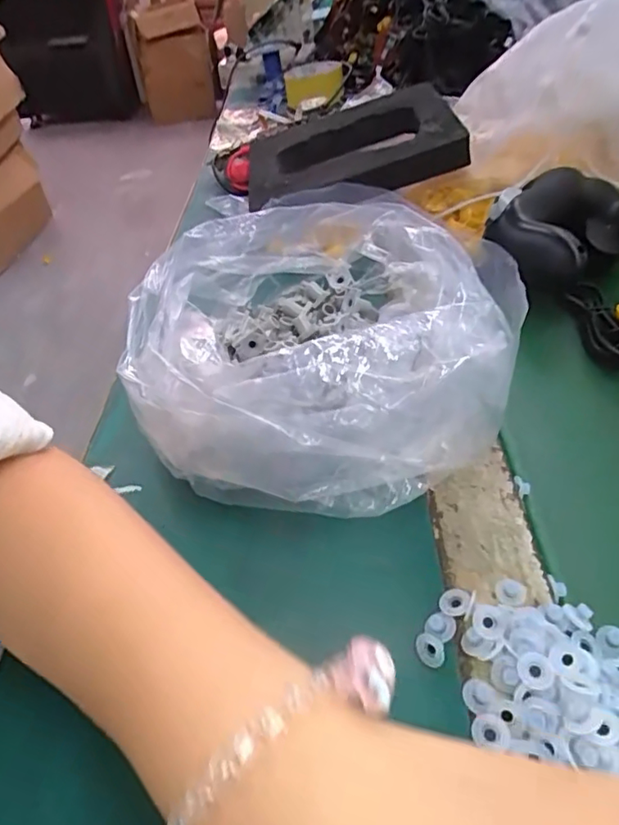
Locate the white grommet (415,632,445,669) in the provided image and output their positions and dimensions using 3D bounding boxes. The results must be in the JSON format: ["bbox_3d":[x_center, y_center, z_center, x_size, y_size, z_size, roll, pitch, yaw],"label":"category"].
[{"bbox_3d":[0.049,0.097,0.230,0.011,0.005,0.010,5,43,10],"label":"white grommet"}]

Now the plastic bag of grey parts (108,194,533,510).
[{"bbox_3d":[0.011,-0.047,0.333,0.212,0.087,0.212,16,46,21],"label":"plastic bag of grey parts"}]

